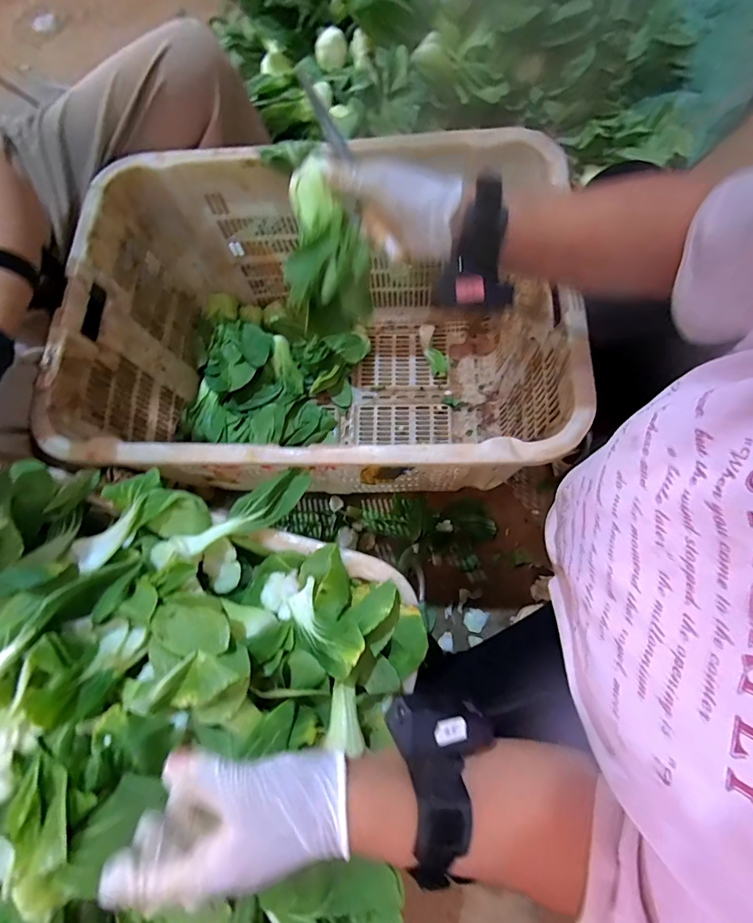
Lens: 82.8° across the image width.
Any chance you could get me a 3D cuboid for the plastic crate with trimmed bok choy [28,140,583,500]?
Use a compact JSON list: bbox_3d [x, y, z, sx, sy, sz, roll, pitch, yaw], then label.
[{"bbox_3d":[-0.081,-0.175,0.711,0.654,0.361,0.468,-1,74,4],"label":"plastic crate with trimmed bok choy"}]

